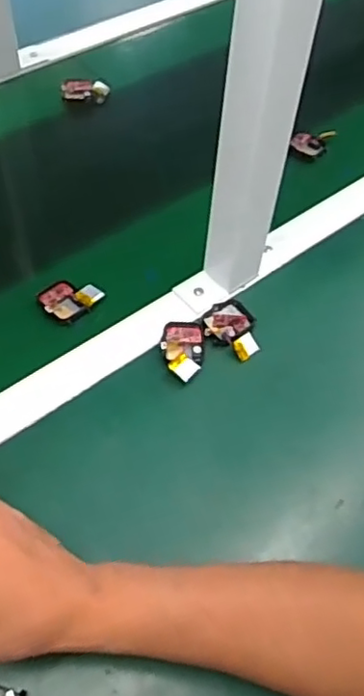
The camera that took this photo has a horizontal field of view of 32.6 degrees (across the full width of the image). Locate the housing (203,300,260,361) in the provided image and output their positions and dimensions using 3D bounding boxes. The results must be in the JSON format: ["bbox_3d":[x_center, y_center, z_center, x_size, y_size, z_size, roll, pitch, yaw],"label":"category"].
[{"bbox_3d":[0.049,-0.022,0.565,0.046,0.015,0.059,-33,64,-23],"label":"housing"}]

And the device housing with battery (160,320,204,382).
[{"bbox_3d":[0.002,0.001,0.553,0.036,0.009,0.063,-2,56,-5],"label":"device housing with battery"}]

